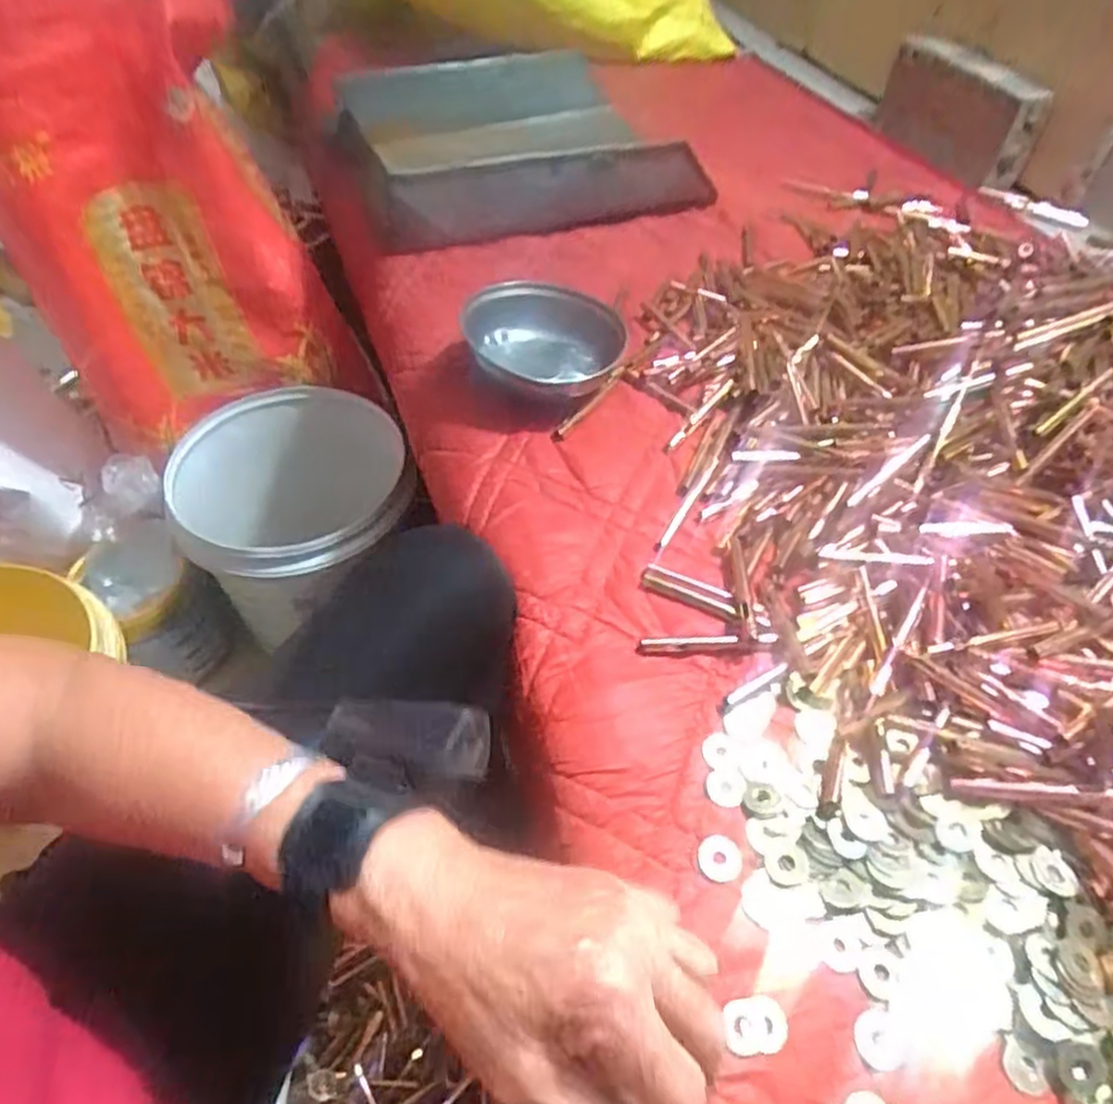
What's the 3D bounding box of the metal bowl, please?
[{"bbox_3d":[-0.009,-0.180,0.622,0.132,0.057,0.151,-4,51,-5],"label":"metal bowl"}]

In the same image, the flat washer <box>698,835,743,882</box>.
[{"bbox_3d":[0.088,0.166,0.390,0.023,0.004,0.024,-5,53,-1],"label":"flat washer"}]

